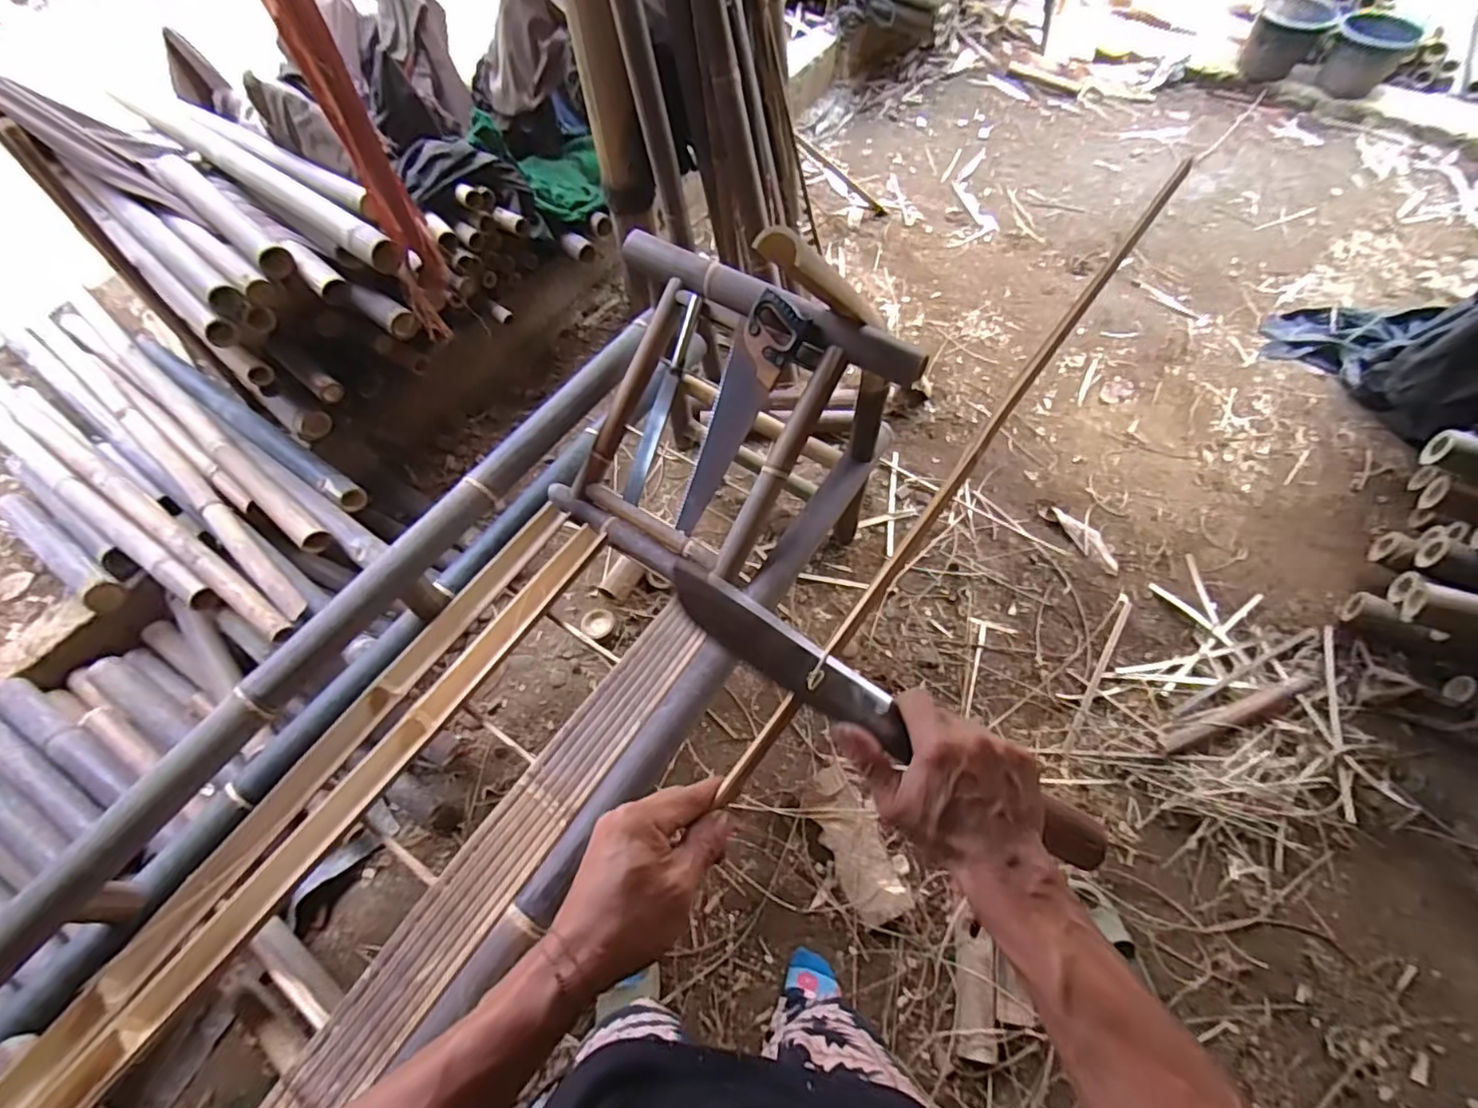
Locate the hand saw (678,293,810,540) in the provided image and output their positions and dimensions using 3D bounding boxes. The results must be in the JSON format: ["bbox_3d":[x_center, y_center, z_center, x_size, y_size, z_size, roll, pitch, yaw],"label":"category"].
[{"bbox_3d":[-0.012,-0.254,1.182,0.108,0.032,0.459,28,102,17],"label":"hand saw"}]

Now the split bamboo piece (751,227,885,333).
[{"bbox_3d":[0.137,-0.420,0.985,0.080,0.403,0.051,39,108,21],"label":"split bamboo piece"}]

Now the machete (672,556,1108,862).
[{"bbox_3d":[0.097,0.109,0.417,0.328,0.024,0.038,32,68,-1],"label":"machete"}]

